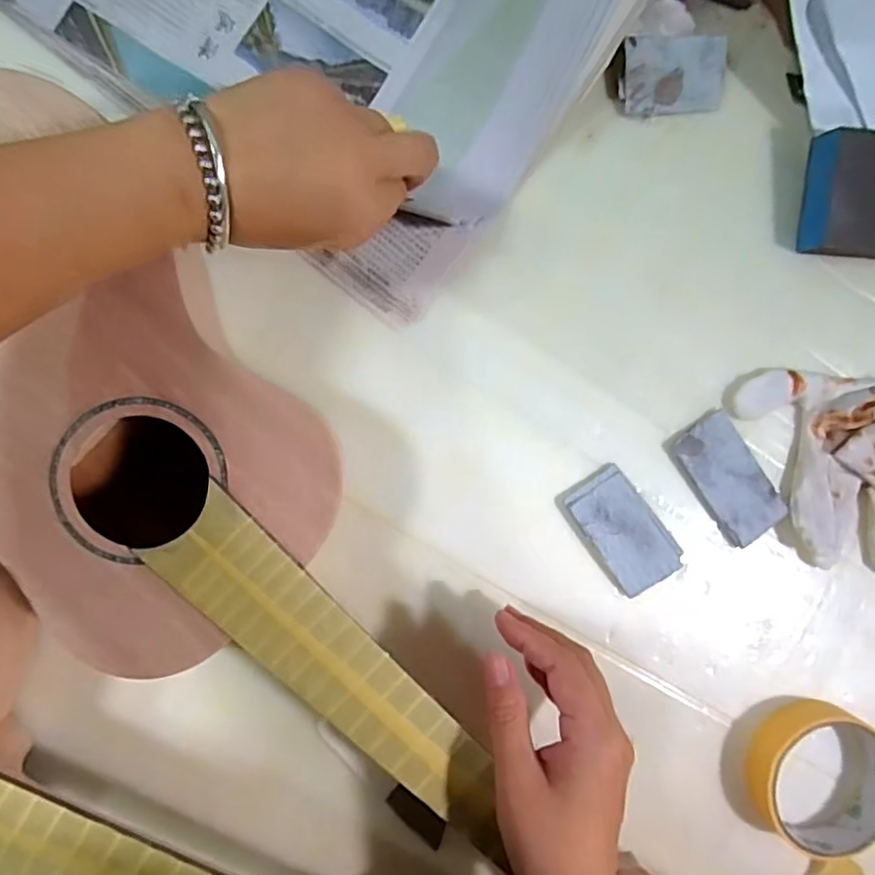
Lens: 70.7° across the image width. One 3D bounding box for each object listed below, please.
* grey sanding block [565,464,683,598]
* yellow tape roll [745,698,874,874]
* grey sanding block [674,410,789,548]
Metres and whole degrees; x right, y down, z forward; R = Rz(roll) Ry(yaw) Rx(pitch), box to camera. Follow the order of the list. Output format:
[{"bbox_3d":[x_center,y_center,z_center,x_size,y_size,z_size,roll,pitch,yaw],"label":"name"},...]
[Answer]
[{"bbox_3d":[0.112,0.056,0.373,0.041,0.011,0.072,-35,94,-7],"label":"grey sanding block"},{"bbox_3d":[0.243,0.221,0.383,0.085,0.025,0.104,-31,93,-7],"label":"yellow tape roll"},{"bbox_3d":[0.182,0.025,0.383,0.043,0.006,0.077,-33,93,-7],"label":"grey sanding block"}]

